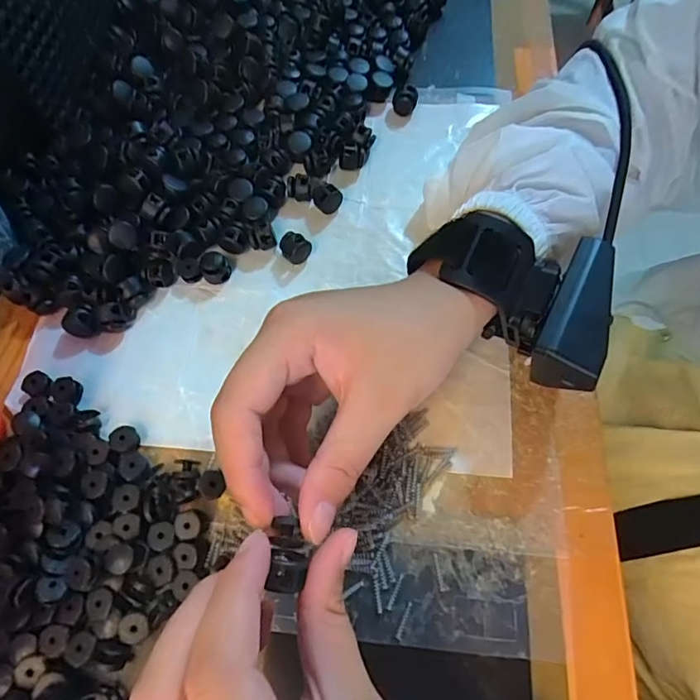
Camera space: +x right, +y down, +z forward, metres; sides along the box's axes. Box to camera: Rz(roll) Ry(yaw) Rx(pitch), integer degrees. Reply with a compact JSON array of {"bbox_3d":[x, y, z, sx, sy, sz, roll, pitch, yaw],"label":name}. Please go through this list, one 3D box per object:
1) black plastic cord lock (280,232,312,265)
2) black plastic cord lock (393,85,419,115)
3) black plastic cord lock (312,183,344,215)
[{"bbox_3d":[-0.033,-0.062,0.292,0.015,0.014,0.017,-35,70,-13],"label":"black plastic cord lock"},{"bbox_3d":[0.039,-0.175,0.337,0.016,0.015,0.016,7,67,4],"label":"black plastic cord lock"},{"bbox_3d":[-0.015,-0.095,0.304,0.017,0.015,0.014,21,68,10],"label":"black plastic cord lock"}]

